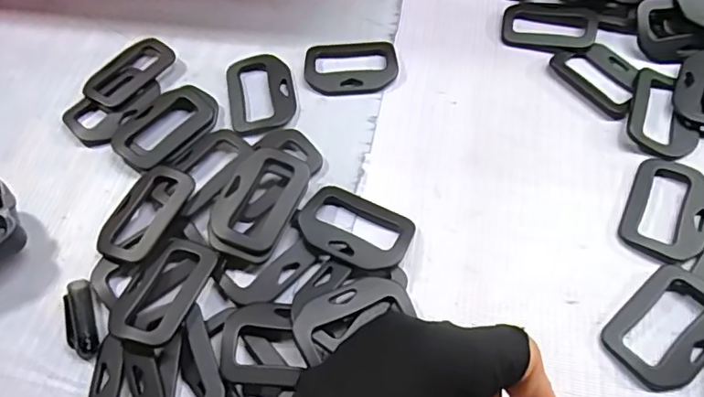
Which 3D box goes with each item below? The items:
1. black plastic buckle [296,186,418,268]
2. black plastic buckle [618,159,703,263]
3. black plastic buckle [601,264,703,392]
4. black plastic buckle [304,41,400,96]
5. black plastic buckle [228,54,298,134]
[{"bbox_3d":[0.002,0.016,0.303,0.061,0.007,0.043,23,51,14],"label":"black plastic buckle"},{"bbox_3d":[0.174,0.006,0.303,0.044,0.004,0.062,21,63,15],"label":"black plastic buckle"},{"bbox_3d":[0.155,0.062,0.269,0.064,0.008,0.042,-42,66,-18],"label":"black plastic buckle"},{"bbox_3d":[0.000,-0.088,0.368,0.061,0.004,0.045,-6,60,0],"label":"black plastic buckle"},{"bbox_3d":[-0.059,-0.070,0.359,0.043,0.004,0.060,-11,60,-3],"label":"black plastic buckle"}]

